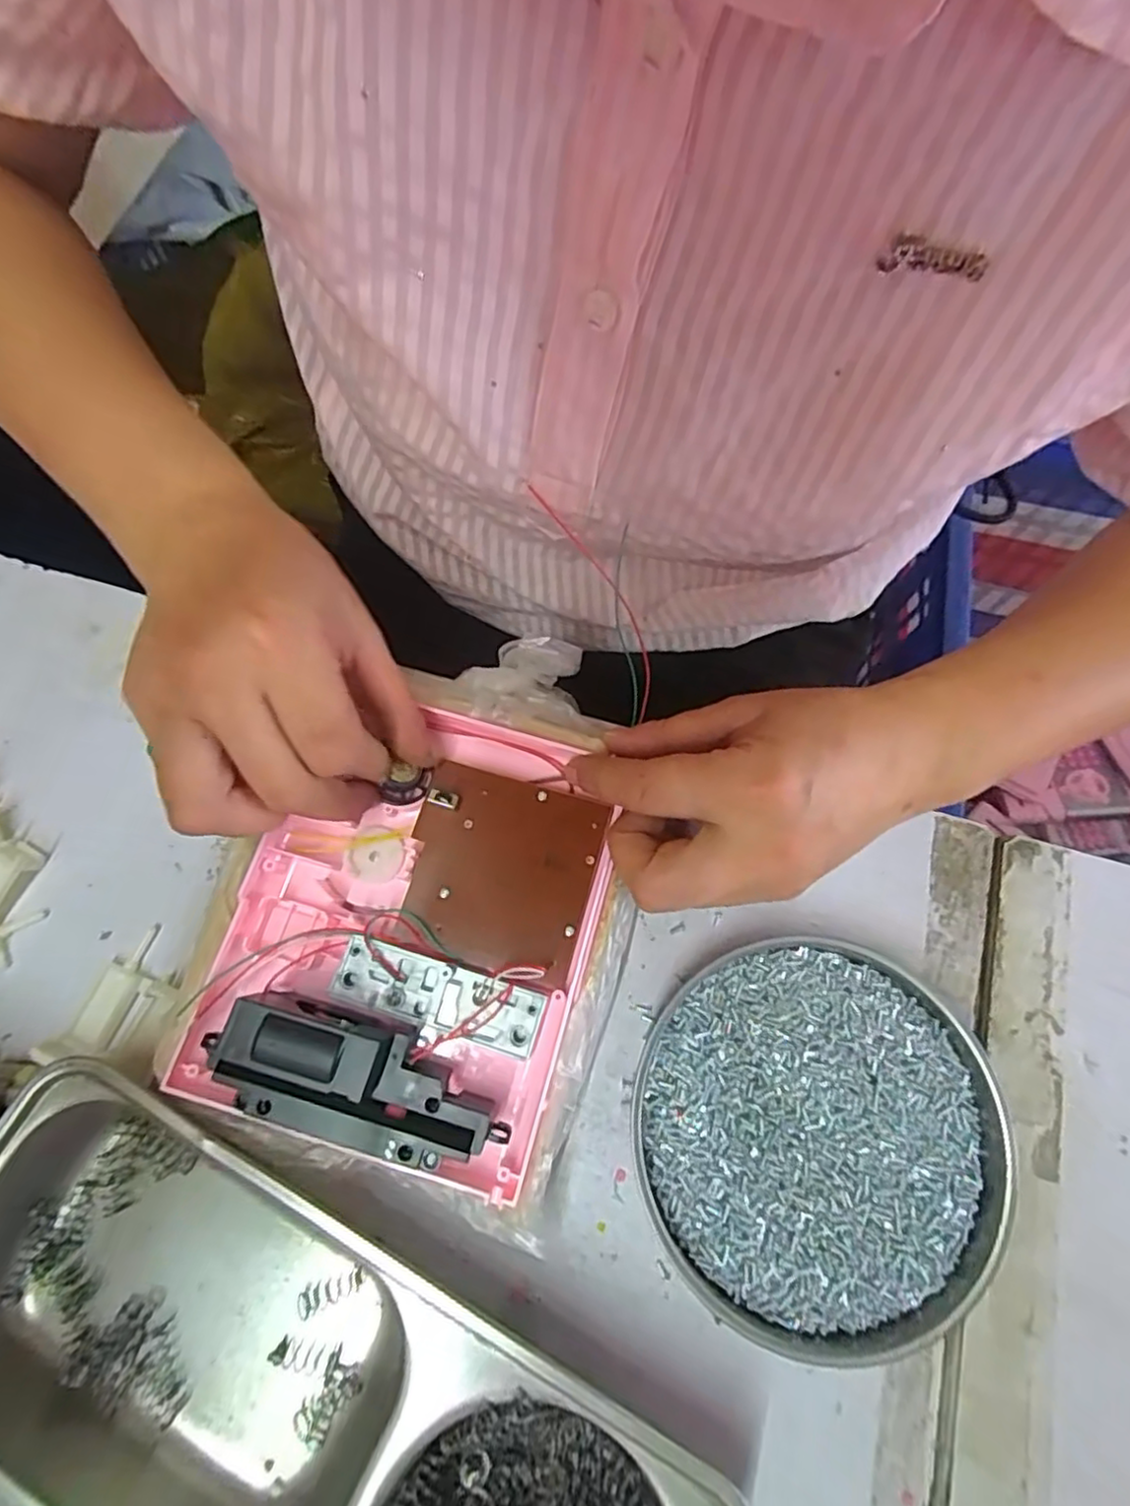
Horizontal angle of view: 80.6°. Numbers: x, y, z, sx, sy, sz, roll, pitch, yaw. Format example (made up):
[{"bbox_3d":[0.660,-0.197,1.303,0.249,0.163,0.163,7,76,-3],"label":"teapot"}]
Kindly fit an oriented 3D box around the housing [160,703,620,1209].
[{"bbox_3d":[-0.055,0.057,0.248,0.138,0.040,0.163,17,71,5],"label":"housing"}]

